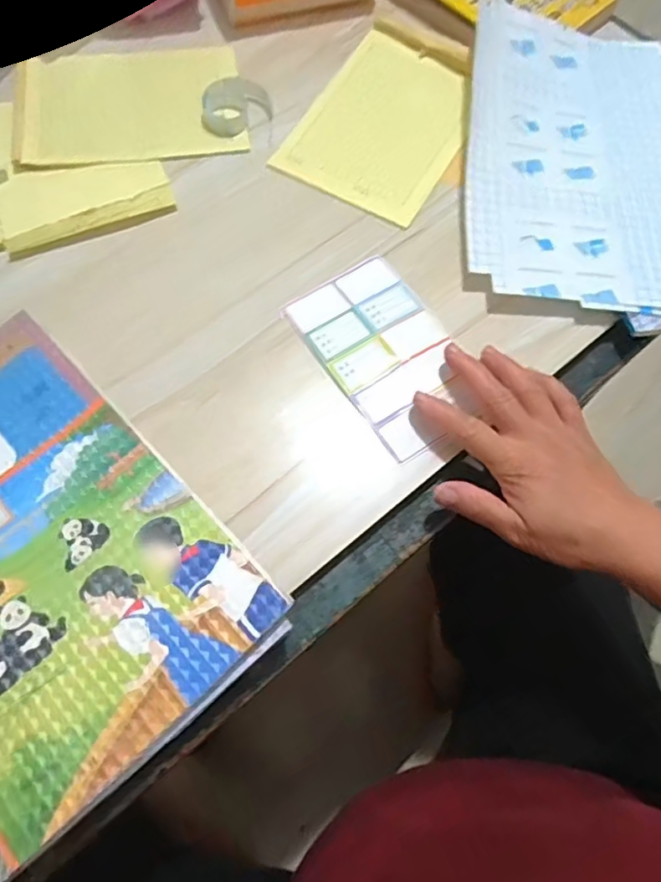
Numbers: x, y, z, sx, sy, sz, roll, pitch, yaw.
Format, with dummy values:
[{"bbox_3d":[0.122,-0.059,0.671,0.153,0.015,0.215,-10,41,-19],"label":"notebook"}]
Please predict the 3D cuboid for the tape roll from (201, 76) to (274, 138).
[{"bbox_3d":[-0.084,-0.287,0.504,0.059,0.015,0.059,1,67,-2],"label":"tape roll"}]

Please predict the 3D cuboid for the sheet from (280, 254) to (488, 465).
[{"bbox_3d":[0.040,-0.064,0.418,0.089,0.010,0.147,-30,70,-12],"label":"sheet"}]

